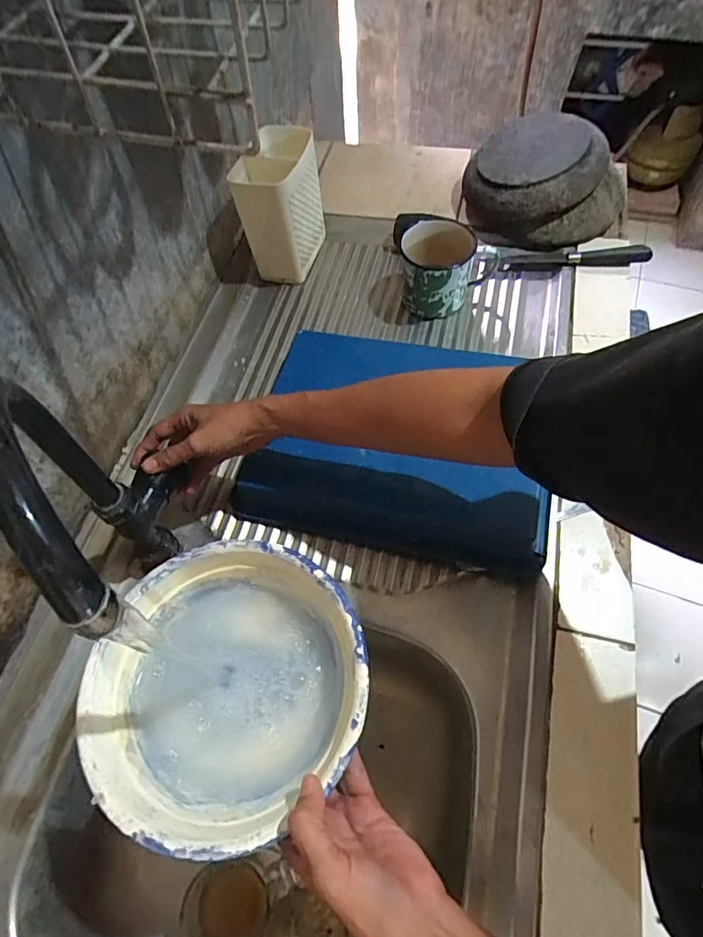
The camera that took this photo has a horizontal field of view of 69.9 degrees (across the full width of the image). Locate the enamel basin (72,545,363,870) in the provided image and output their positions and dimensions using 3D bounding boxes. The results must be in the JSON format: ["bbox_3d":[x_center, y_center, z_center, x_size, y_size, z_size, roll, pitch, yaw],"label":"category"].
[{"bbox_3d":[-0.085,0.158,0.373,0.186,0.062,0.190,-1,63,2],"label":"enamel basin"}]

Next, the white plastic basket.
[{"bbox_3d":[-0.098,-0.369,0.709,0.093,0.152,0.128,7,64,6],"label":"white plastic basket"}]

